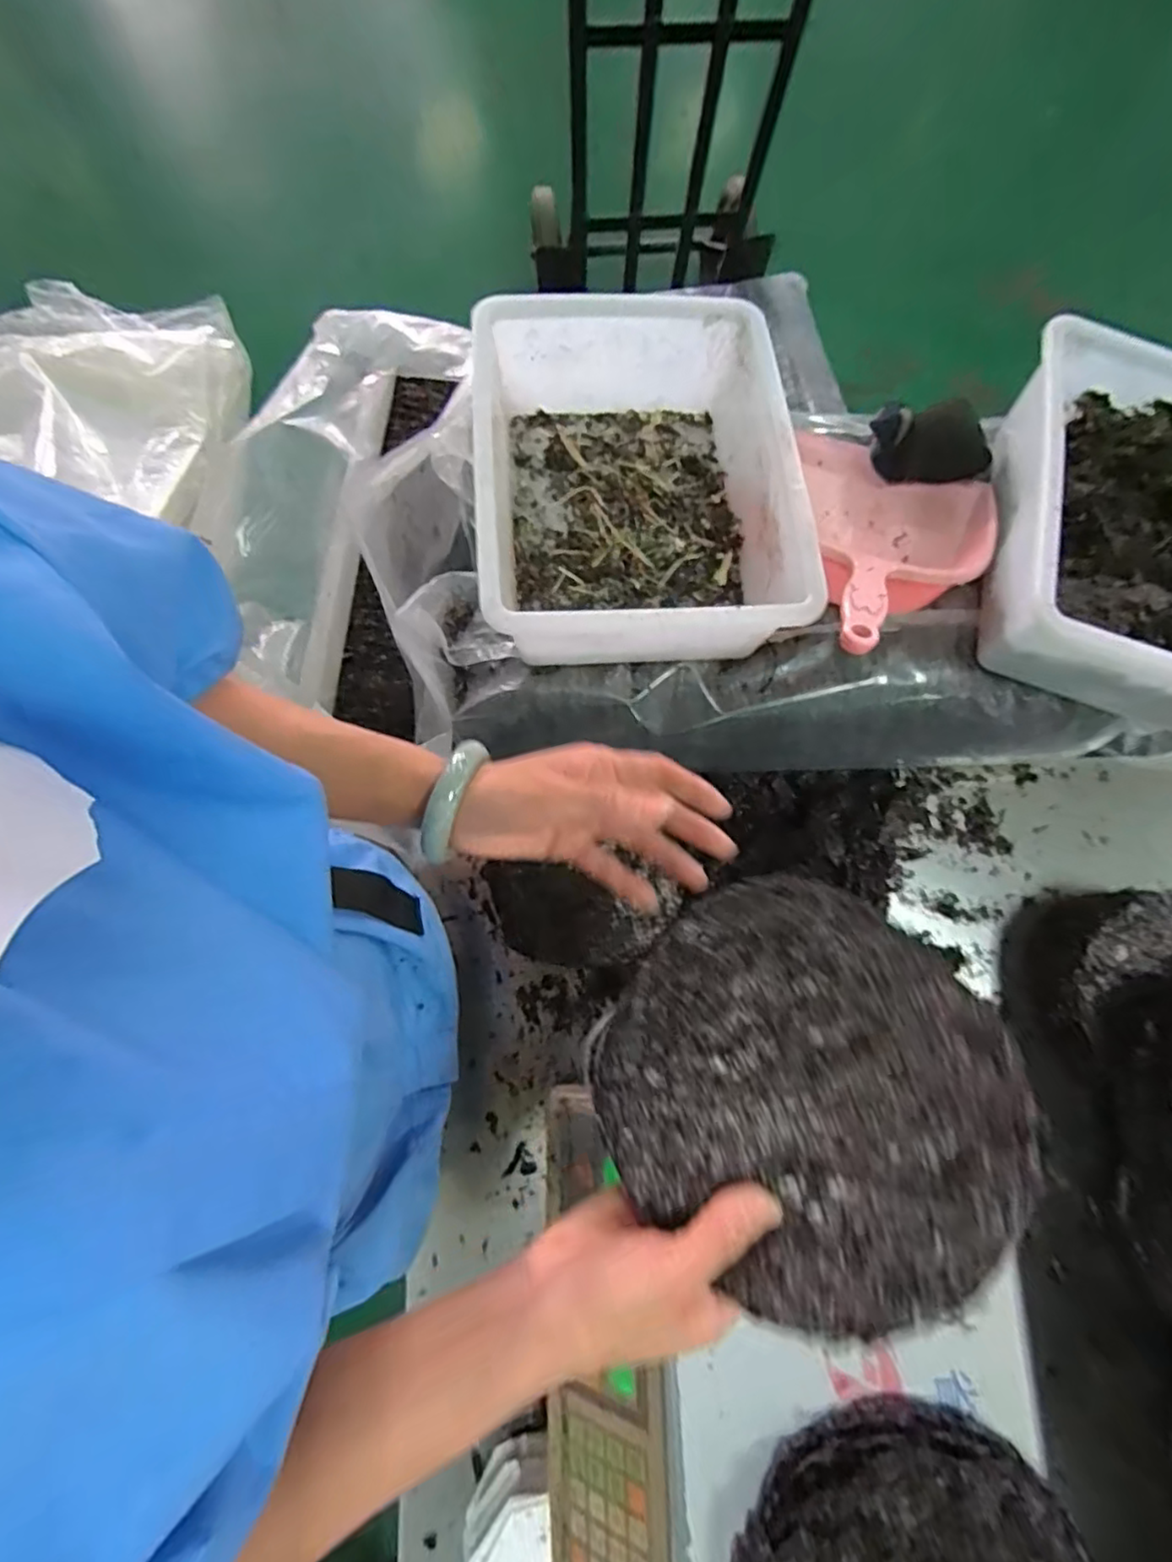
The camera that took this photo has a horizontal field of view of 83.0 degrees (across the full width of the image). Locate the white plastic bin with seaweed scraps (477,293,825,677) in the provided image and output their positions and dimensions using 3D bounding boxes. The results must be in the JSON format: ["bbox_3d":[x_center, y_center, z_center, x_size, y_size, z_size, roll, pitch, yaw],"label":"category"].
[{"bbox_3d":[0.044,-0.282,0.623,0.275,0.135,0.355,-4,77,-2],"label":"white plastic bin with seaweed scraps"}]

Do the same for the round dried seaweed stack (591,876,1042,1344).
[{"bbox_3d":[0.111,0.151,0.334,0.192,0.014,0.186,-5,61,10],"label":"round dried seaweed stack"}]

